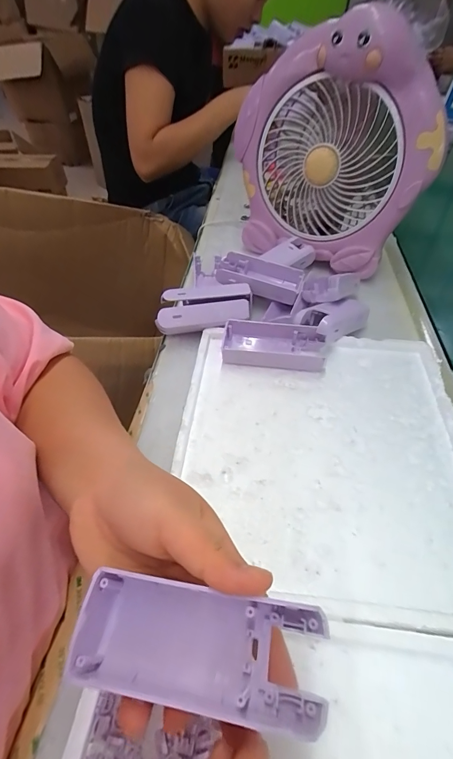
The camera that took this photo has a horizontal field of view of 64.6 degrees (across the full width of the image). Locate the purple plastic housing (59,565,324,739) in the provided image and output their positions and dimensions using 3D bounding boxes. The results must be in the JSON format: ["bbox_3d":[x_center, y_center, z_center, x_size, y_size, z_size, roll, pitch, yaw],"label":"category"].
[{"bbox_3d":[-0.014,0.118,0.161,0.106,0.027,0.040,8,49,9],"label":"purple plastic housing"}]

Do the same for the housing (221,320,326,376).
[{"bbox_3d":[0.050,-0.035,0.389,0.109,0.032,0.045,8,49,7],"label":"housing"}]

